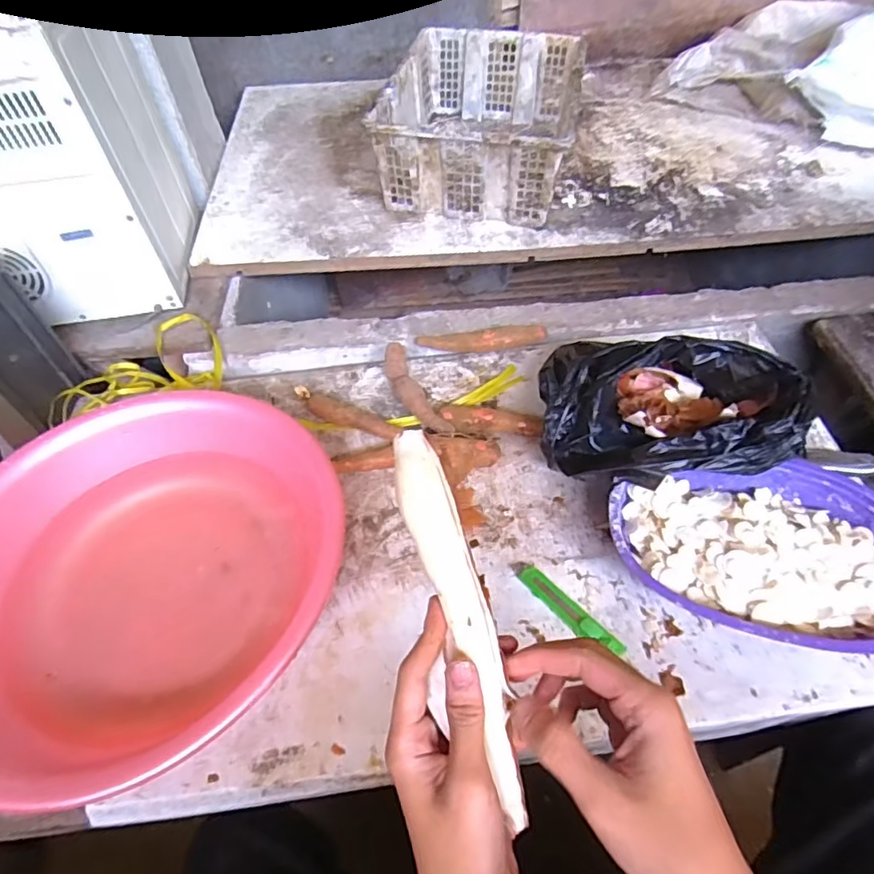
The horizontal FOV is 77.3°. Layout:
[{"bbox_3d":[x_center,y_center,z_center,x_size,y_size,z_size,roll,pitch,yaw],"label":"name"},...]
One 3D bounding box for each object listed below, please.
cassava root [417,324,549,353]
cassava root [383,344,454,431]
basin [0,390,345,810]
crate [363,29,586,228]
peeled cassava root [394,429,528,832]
[{"bbox_3d":[0.071,-0.151,0.846,0.196,0.025,0.034,-5,54,-3],"label":"cassava root"},{"bbox_3d":[-0.032,-0.059,0.779,0.041,0.036,0.188,-23,57,-15],"label":"cassava root"},{"bbox_3d":[-0.309,0.131,0.583,0.404,0.119,0.383,0,54,1],"label":"basin"},{"bbox_3d":[0.089,-0.617,1.065,0.337,0.161,0.475,10,55,8],"label":"crate"},{"bbox_3d":[0.014,0.103,0.315,0.029,0.023,0.224,-16,81,-10],"label":"peeled cassava root"}]

